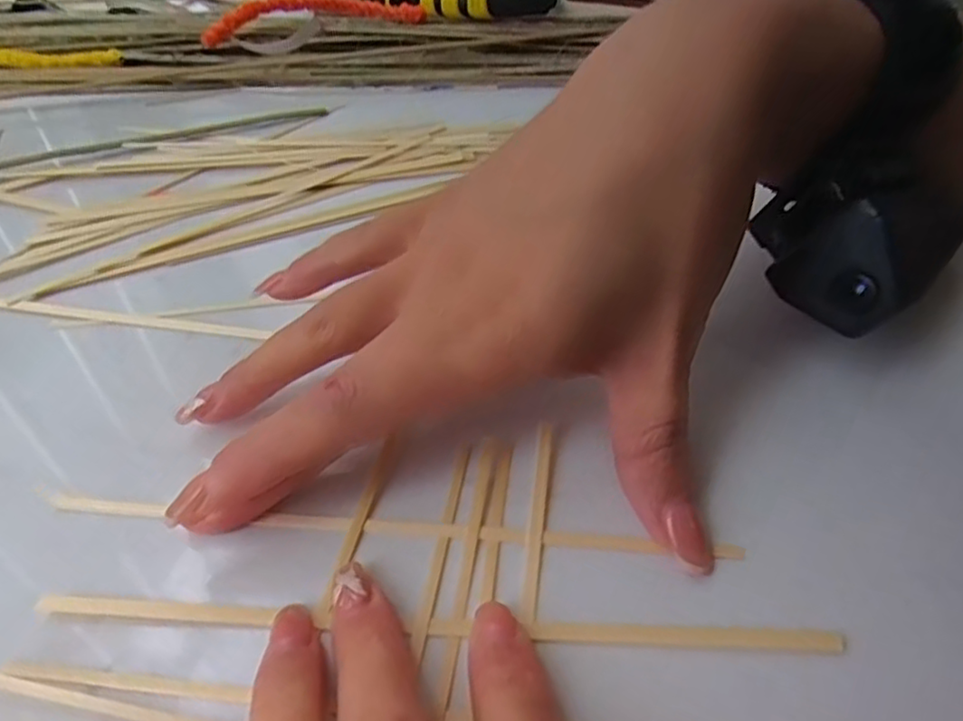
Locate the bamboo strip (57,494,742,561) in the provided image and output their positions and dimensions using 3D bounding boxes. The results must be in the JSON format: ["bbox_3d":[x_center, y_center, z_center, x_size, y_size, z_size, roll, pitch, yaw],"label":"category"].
[{"bbox_3d":[-0.024,0.041,0.168,0.169,0.004,0.005,2,50,6],"label":"bamboo strip"}]

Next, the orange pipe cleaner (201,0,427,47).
[{"bbox_3d":[-0.093,-0.190,0.381,0.120,0.026,0.019,-6,45,-5],"label":"orange pipe cleaner"}]

